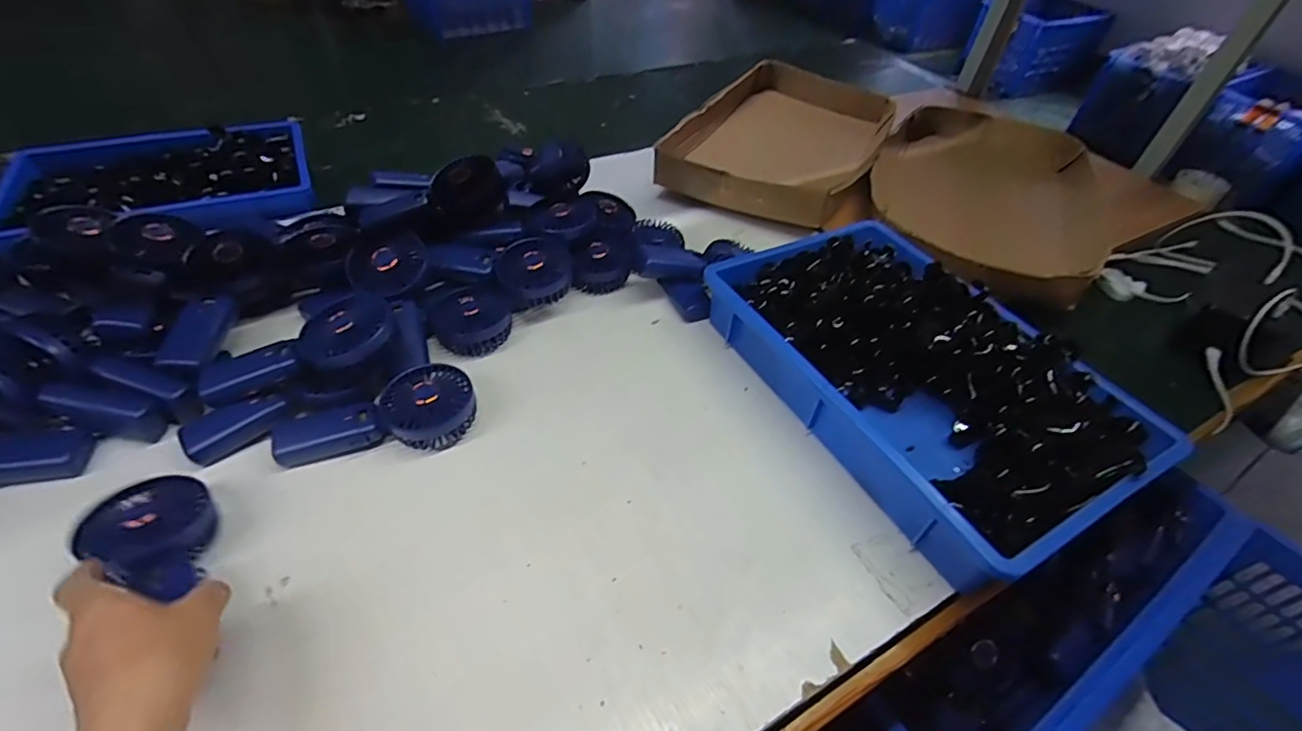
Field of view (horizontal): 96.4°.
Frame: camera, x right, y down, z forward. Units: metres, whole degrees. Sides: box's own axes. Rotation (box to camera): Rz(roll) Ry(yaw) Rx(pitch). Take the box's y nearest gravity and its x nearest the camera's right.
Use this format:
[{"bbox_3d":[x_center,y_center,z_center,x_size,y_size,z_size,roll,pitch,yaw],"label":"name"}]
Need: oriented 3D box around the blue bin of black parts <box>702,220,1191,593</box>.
[{"bbox_3d":[0.283,0.004,0.642,0.283,0.091,0.431,-18,48,-22],"label":"blue bin of black parts"}]

